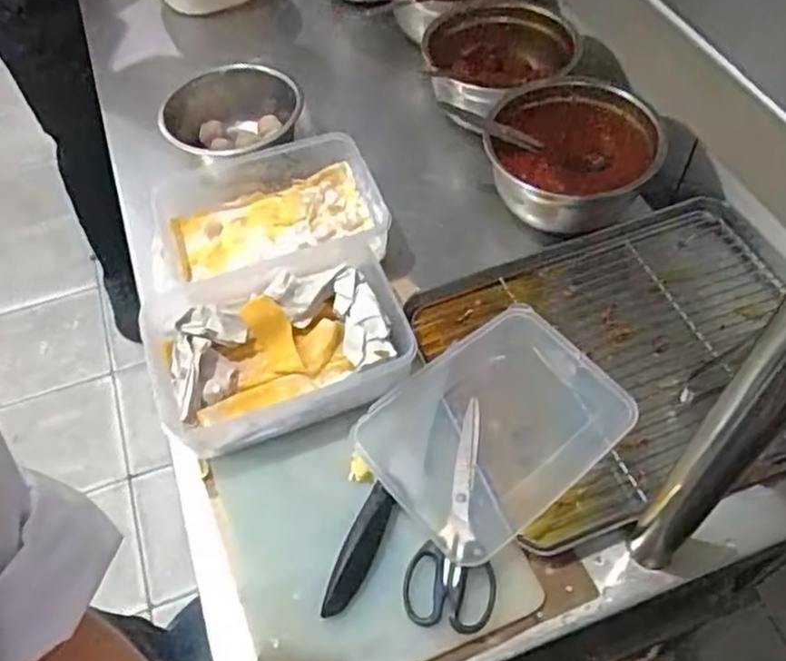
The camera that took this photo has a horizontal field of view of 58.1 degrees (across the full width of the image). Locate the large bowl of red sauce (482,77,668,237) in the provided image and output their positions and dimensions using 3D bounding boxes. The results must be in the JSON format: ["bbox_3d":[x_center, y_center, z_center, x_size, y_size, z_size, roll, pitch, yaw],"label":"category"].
[{"bbox_3d":[0.205,-0.199,0.827,0.185,0.094,0.196,-1,54,1],"label":"large bowl of red sauce"}]

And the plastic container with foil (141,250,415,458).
[{"bbox_3d":[-0.115,0.014,0.702,0.240,0.071,0.170,-17,55,-11],"label":"plastic container with foil"}]

